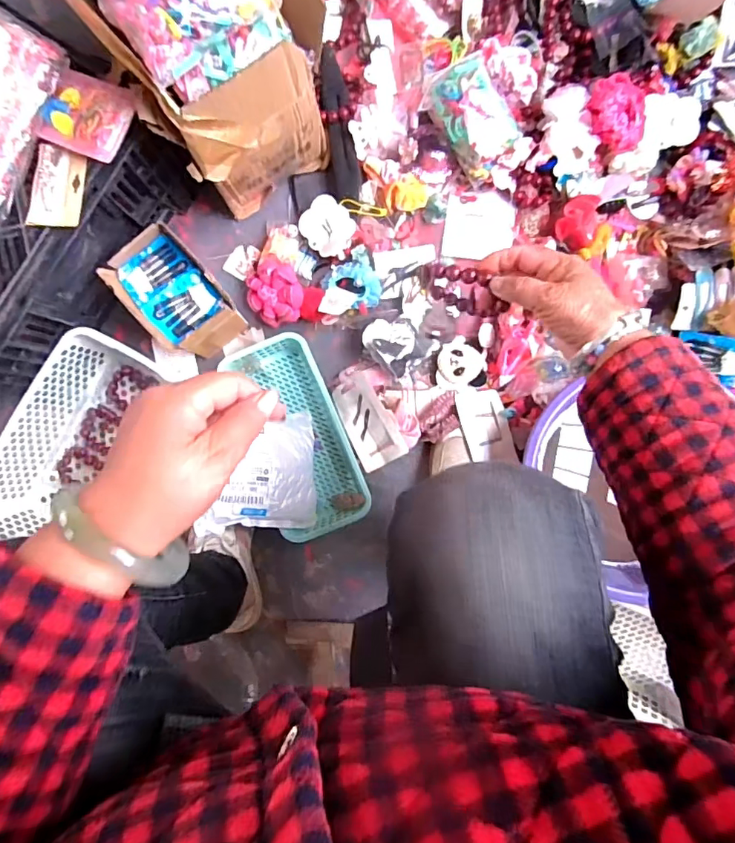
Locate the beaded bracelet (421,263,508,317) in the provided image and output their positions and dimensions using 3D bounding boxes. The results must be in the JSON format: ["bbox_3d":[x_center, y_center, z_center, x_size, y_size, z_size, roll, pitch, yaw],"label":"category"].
[{"bbox_3d":[0.089,-0.124,0.472,0.082,0.070,0.023,31,91,-1],"label":"beaded bracelet"}]

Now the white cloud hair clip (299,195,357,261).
[{"bbox_3d":[-0.053,-0.263,0.683,0.062,0.024,0.079,-39,91,1],"label":"white cloud hair clip"}]

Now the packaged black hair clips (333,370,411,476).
[{"bbox_3d":[0.000,0.001,0.684,0.065,0.010,0.120,-31,83,24],"label":"packaged black hair clips"}]

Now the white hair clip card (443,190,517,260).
[{"bbox_3d":[0.160,-0.279,0.724,0.098,0.007,0.087,3,100,7],"label":"white hair clip card"}]

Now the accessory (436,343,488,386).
[{"bbox_3d":[0.133,-0.083,0.708,0.068,0.020,0.060,10,91,0],"label":"accessory"}]

